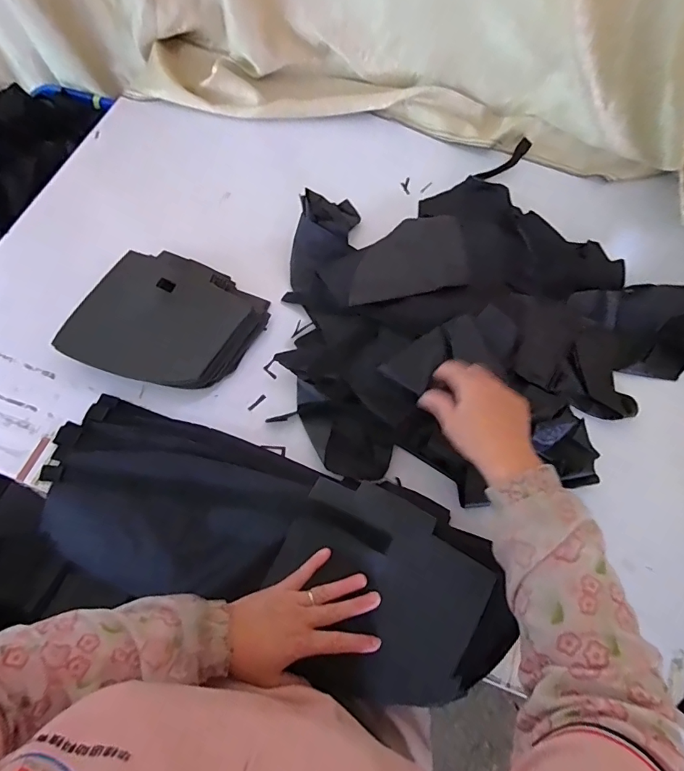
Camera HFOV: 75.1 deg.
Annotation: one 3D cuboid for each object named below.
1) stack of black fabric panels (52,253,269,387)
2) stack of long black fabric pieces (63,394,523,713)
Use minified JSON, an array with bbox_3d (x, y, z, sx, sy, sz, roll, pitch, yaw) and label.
[{"bbox_3d":[-0.247,-0.089,0.638,0.237,0.047,0.194,20,69,8],"label":"stack of black fabric panels"},{"bbox_3d":[-0.107,0.180,0.528,0.551,0.051,0.213,16,68,14],"label":"stack of long black fabric pieces"}]

